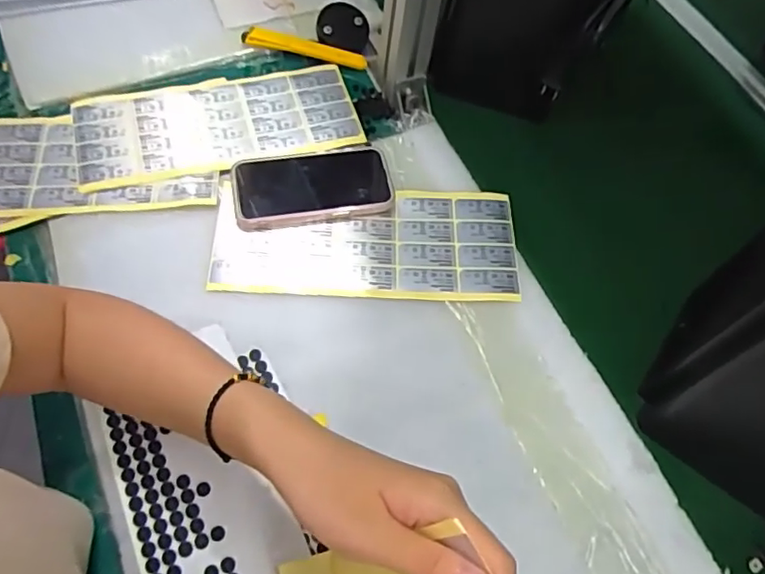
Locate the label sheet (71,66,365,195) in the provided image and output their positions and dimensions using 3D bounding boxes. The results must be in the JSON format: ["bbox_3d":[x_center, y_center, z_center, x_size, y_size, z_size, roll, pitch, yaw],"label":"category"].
[{"bbox_3d":[-0.168,-0.168,0.596,0.276,0.009,0.125,-14,62,-12],"label":"label sheet"}]

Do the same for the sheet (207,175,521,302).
[{"bbox_3d":[-0.015,-0.044,0.540,0.277,0.007,0.118,3,63,-3],"label":"sheet"}]

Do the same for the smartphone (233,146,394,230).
[{"bbox_3d":[-0.067,-0.098,0.557,0.149,0.014,0.087,-8,61,-9],"label":"smartphone"}]

